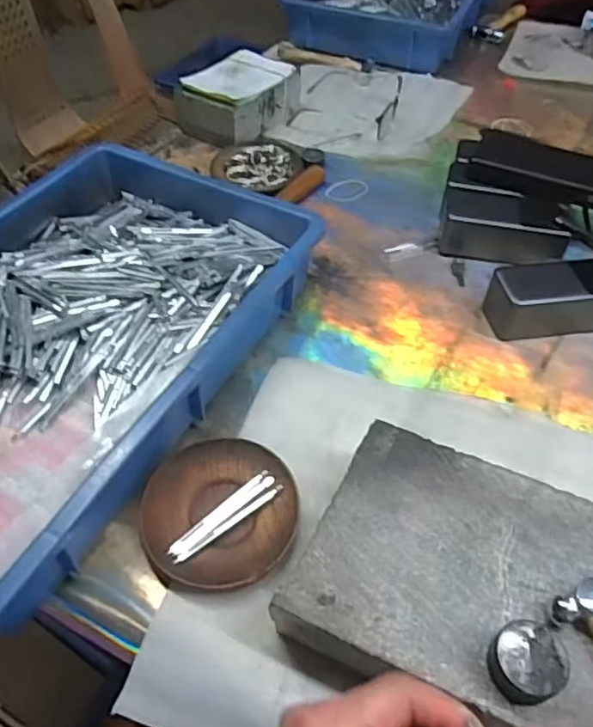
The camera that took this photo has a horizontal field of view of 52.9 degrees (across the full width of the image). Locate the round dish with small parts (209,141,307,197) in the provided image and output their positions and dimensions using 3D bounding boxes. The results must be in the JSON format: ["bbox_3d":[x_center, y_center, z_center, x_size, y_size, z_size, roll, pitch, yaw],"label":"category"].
[{"bbox_3d":[-0.044,-0.251,0.752,0.106,0.013,0.104,0,50,0],"label":"round dish with small parts"}]

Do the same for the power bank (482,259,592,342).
[{"bbox_3d":[0.250,-0.060,0.565,0.133,0.050,0.057,-5,50,-4],"label":"power bank"}]

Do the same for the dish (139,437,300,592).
[{"bbox_3d":[-0.056,0.110,0.444,0.111,0.015,0.111,0,50,0],"label":"dish"}]

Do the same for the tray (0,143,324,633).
[{"bbox_3d":[-0.193,-0.023,0.515,0.276,0.081,0.430,23,54,18],"label":"tray"}]

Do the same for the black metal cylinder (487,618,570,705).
[{"bbox_3d":[0.125,0.162,0.324,0.037,0.024,0.037,0,50,0],"label":"black metal cylinder"}]

